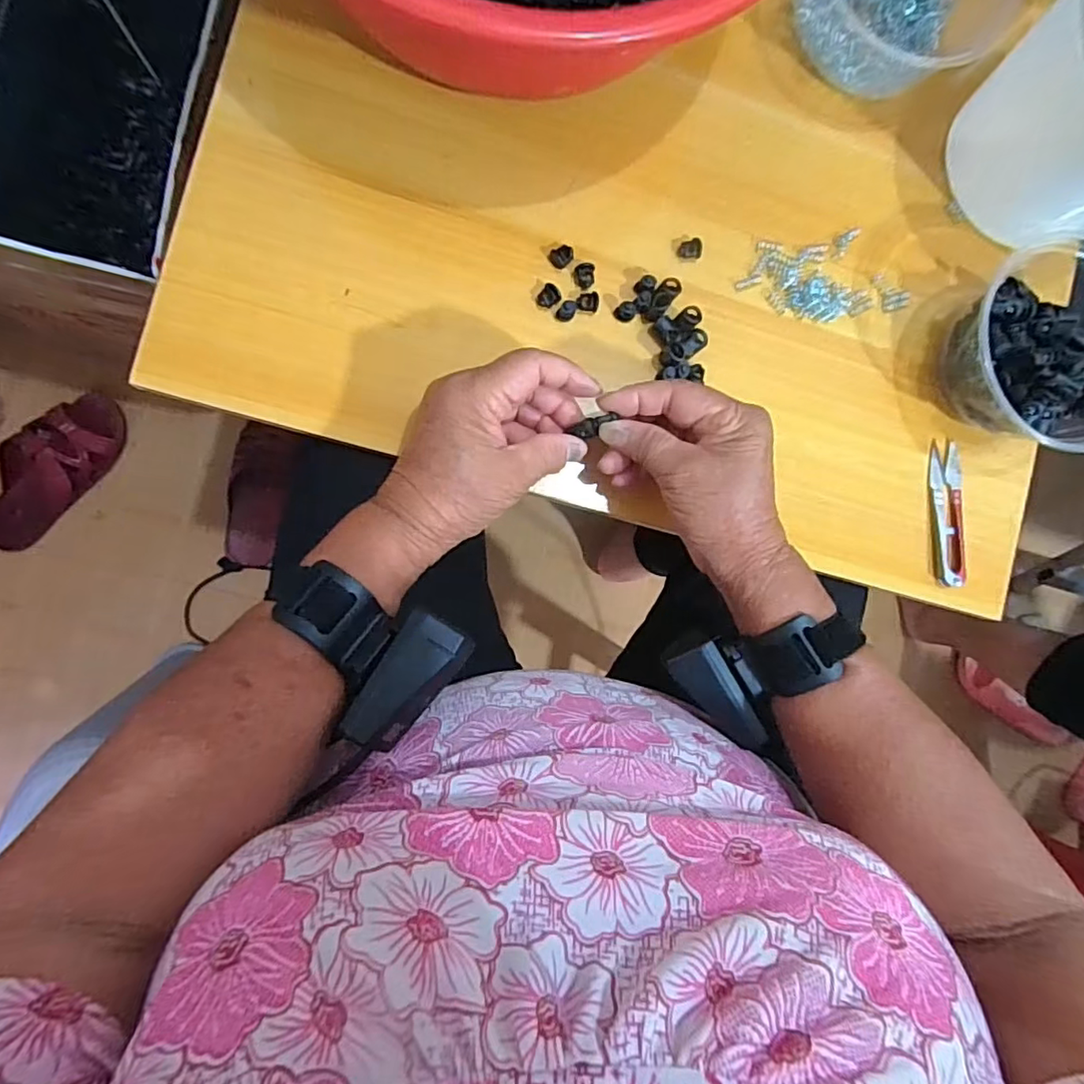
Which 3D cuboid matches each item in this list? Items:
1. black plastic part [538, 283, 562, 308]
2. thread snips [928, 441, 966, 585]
[{"bbox_3d":[0.005,-0.157,0.371,0.013,0.007,0.014,33,84,-7],"label":"black plastic part"},{"bbox_3d":[0.291,-0.019,0.411,0.026,0.011,0.099,2,89,-9],"label":"thread snips"}]

